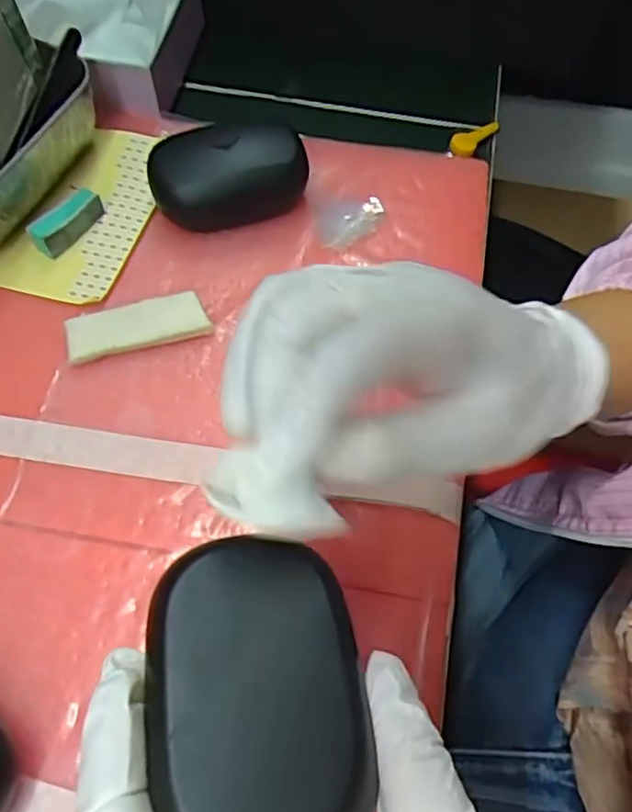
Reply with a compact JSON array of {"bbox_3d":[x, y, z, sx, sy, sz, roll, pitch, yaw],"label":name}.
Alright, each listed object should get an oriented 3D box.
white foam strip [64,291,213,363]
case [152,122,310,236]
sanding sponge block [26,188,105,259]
[{"bbox_3d":[-0.090,-0.040,0.318,0.068,0.011,0.024,-16,65,-9],"label":"white foam strip"},{"bbox_3d":[-0.047,-0.126,0.345,0.085,0.031,0.051,-11,64,-6],"label":"case"},{"bbox_3d":[-0.133,-0.099,0.338,0.041,0.020,0.011,-42,71,-19],"label":"sanding sponge block"}]

